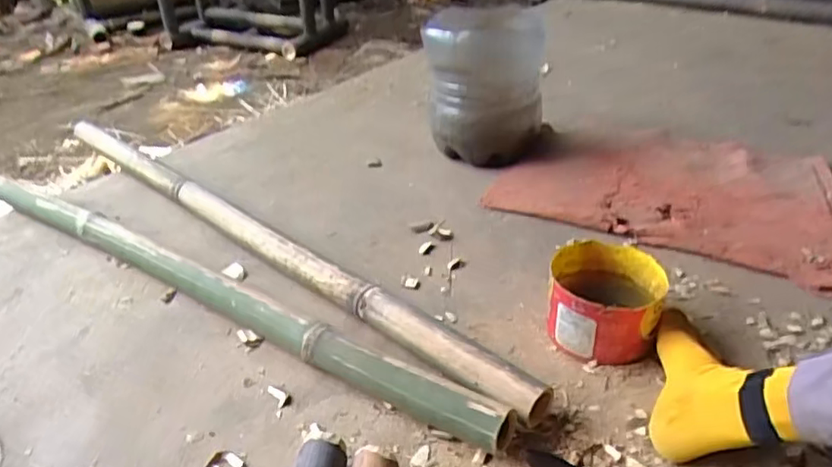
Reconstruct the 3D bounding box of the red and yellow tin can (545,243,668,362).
[{"bbox_3d":[0.253,0.097,0.822,0.143,0.107,0.136,5,34,12],"label":"red and yellow tin can"}]

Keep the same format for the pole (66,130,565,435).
[{"bbox_3d":[-0.317,-0.027,1.072,1.266,0.051,0.054,27,42,36],"label":"pole"}]

